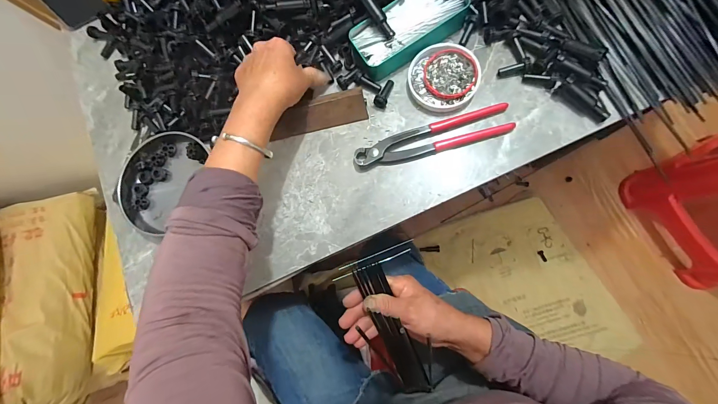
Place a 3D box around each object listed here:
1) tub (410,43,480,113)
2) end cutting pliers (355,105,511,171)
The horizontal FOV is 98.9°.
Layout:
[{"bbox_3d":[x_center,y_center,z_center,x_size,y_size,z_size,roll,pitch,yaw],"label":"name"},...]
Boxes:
[{"bbox_3d":[0.109,-0.161,0.397,0.085,0.014,0.086,-1,80,8],"label":"tub"},{"bbox_3d":[0.092,-0.080,0.385,0.195,0.015,0.038,-17,78,5],"label":"end cutting pliers"}]

